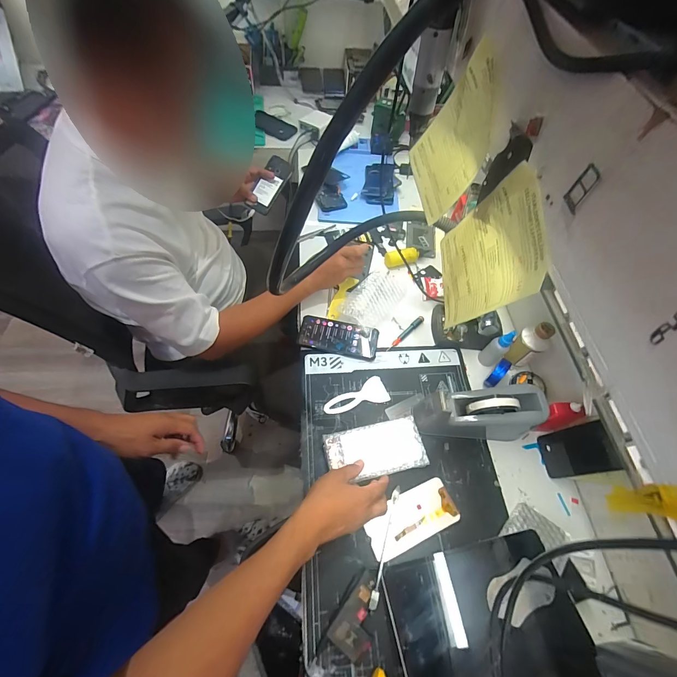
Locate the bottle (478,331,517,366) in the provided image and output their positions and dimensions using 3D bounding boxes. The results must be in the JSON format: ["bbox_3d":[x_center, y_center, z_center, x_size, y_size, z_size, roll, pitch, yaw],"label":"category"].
[{"bbox_3d":[0.319,0.015,0.644,0.030,0.106,0.036,-34,68,-21],"label":"bottle"}]

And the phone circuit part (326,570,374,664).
[{"bbox_3d":[0.030,0.395,0.463,0.056,0.011,0.091,40,67,4],"label":"phone circuit part"}]

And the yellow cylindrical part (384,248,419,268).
[{"bbox_3d":[0.157,-0.196,0.791,0.082,0.040,0.034,-9,61,-10],"label":"yellow cylindrical part"}]

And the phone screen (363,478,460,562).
[{"bbox_3d":[0.119,0.292,0.532,0.151,0.004,0.073,-19,63,-14],"label":"phone screen"}]

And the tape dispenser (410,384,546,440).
[{"bbox_3d":[0.248,0.129,0.578,0.211,0.112,0.068,4,60,-2],"label":"tape dispenser"}]

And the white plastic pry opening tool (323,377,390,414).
[{"bbox_3d":[0.033,0.114,0.622,0.125,0.004,0.051,-18,63,-14],"label":"white plastic pry opening tool"}]

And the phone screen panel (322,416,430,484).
[{"bbox_3d":[0.064,0.190,0.560,0.167,0.009,0.085,-9,61,-9],"label":"phone screen panel"}]

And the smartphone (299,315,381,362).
[{"bbox_3d":[-0.001,-0.001,0.688,0.164,0.009,0.079,13,60,3],"label":"smartphone"}]

